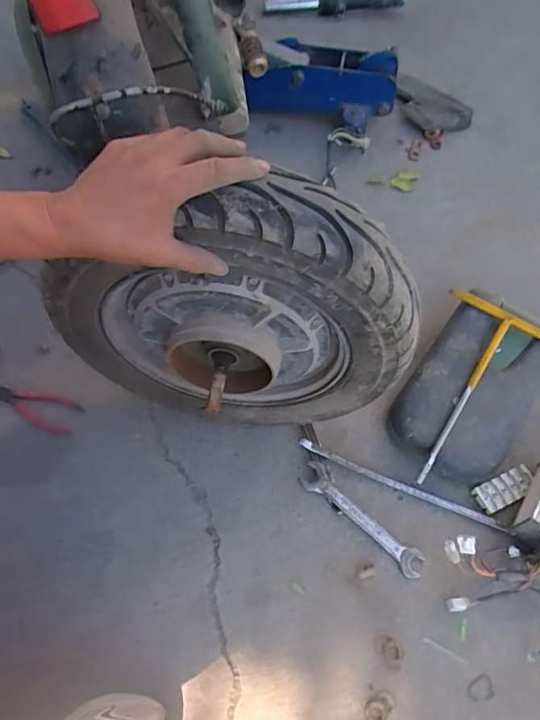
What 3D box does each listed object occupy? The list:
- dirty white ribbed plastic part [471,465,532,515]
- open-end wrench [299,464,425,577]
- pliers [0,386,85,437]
[{"bbox_3d":[0.317,0.175,0.649,0.080,0.015,0.038,-20,62,-12],"label":"dirty white ribbed plastic part"},{"bbox_3d":[0.120,0.205,0.630,0.184,0.008,0.039,38,67,19],"label":"open-end wrench"},{"bbox_3d":[-0.349,0.066,0.713,0.144,0.010,0.053,21,62,11],"label":"pliers"}]

